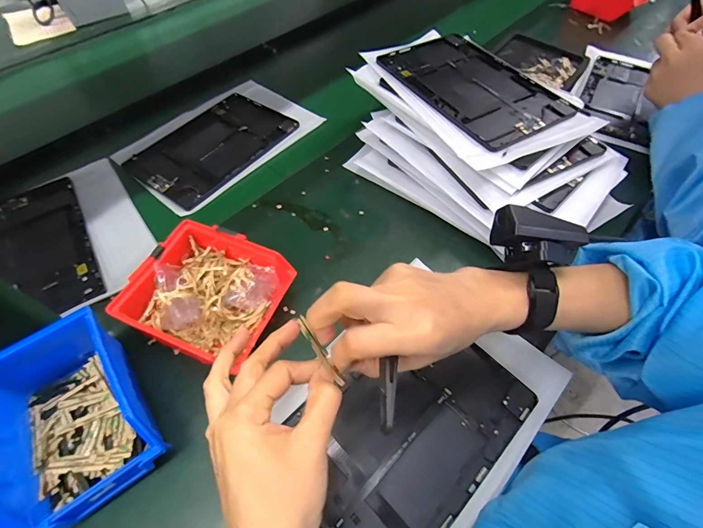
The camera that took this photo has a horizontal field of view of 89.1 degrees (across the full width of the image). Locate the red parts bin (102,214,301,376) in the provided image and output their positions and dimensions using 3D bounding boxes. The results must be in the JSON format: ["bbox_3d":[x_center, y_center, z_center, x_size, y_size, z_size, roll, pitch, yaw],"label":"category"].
[{"bbox_3d":[-0.145,0.035,0.370,0.133,0.069,0.121,20,59,14],"label":"red parts bin"}]

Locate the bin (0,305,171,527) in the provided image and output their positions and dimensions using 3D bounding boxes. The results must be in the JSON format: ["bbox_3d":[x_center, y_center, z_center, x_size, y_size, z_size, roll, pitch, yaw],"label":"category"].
[{"bbox_3d":[-0.241,0.126,0.309,0.106,0.079,0.159,-32,61,-19],"label":"bin"}]

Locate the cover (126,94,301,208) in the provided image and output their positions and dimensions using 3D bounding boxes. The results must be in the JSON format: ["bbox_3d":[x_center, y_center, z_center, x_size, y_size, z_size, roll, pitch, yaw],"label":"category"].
[{"bbox_3d":[-0.220,-0.190,0.569,0.167,0.011,0.232,32,62,20],"label":"cover"}]

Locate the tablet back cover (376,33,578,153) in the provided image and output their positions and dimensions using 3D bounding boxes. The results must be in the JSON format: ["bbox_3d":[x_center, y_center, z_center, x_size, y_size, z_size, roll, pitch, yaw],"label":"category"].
[{"bbox_3d":[0.165,-0.247,0.489,0.166,0.008,0.242,-27,62,-19],"label":"tablet back cover"}]

